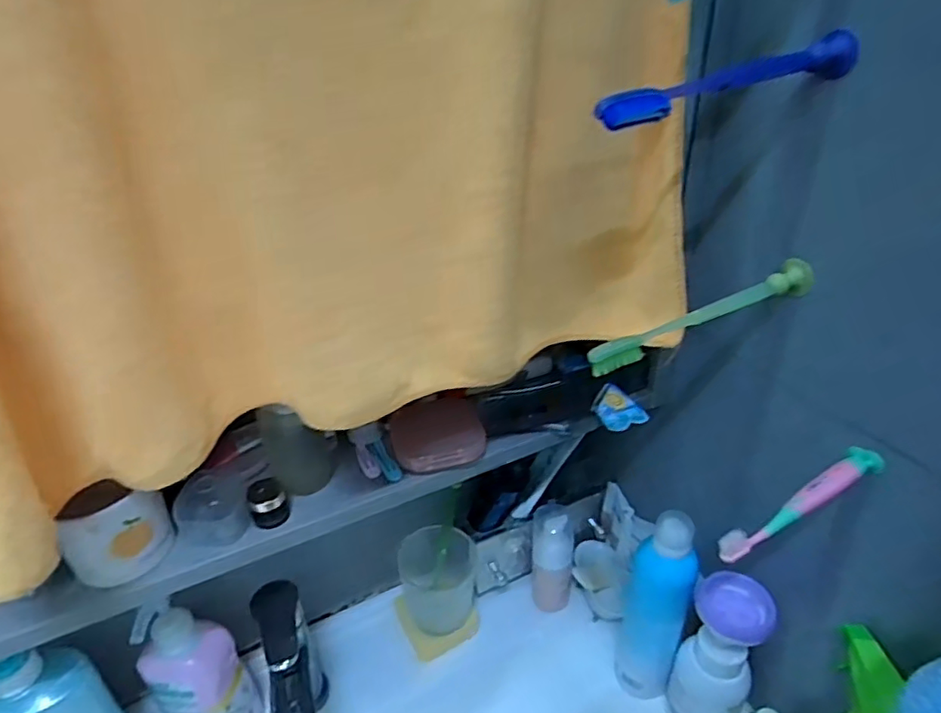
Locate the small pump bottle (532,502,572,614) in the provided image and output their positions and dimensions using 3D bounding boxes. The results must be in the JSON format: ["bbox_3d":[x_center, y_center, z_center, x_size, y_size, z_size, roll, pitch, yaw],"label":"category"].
[{"bbox_3d":[0.097,0.237,0.699,0.051,0.132,0.059,-3,33,0],"label":"small pump bottle"}]

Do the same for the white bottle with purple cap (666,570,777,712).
[{"bbox_3d":[0.238,0.293,0.574,0.068,0.181,0.069,-2,33,1],"label":"white bottle with purple cap"}]

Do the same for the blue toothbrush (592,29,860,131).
[{"bbox_3d":[0.151,-0.158,0.339,0.189,0.028,0.027,-20,37,-25],"label":"blue toothbrush"}]

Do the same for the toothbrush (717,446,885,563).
[{"bbox_3d":[0.224,0.098,0.408,0.135,0.031,0.023,-17,36,-21],"label":"toothbrush"}]

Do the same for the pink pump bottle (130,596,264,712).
[{"bbox_3d":[-0.261,0.298,0.565,0.078,0.193,0.063,-27,40,-33],"label":"pink pump bottle"}]

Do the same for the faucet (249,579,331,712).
[{"bbox_3d":[-0.161,0.320,0.569,0.047,0.178,0.144,-15,35,-18],"label":"faucet"}]

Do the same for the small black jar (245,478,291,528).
[{"bbox_3d":[-0.158,0.115,0.465,0.027,0.032,0.021,-17,36,-21],"label":"small black jar"}]

